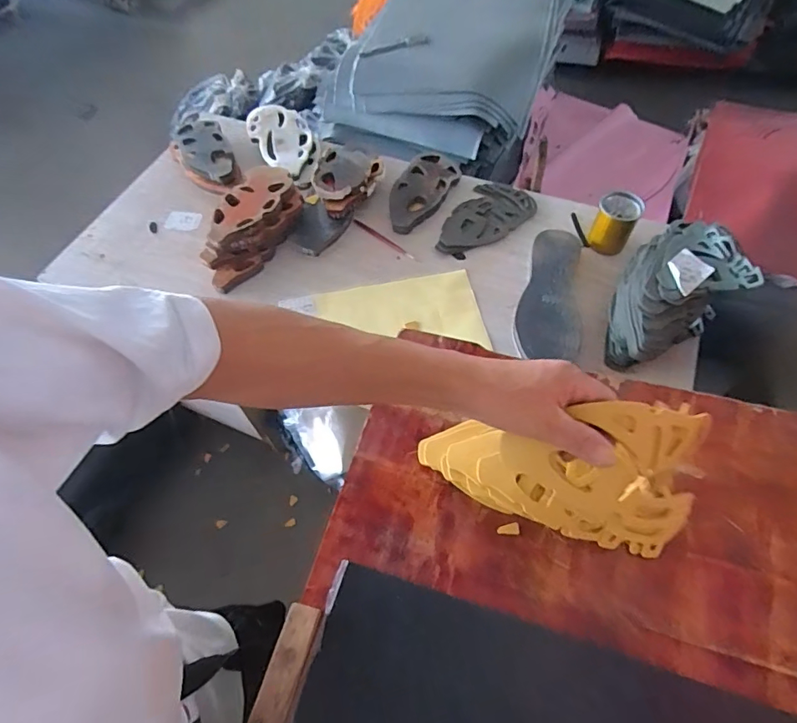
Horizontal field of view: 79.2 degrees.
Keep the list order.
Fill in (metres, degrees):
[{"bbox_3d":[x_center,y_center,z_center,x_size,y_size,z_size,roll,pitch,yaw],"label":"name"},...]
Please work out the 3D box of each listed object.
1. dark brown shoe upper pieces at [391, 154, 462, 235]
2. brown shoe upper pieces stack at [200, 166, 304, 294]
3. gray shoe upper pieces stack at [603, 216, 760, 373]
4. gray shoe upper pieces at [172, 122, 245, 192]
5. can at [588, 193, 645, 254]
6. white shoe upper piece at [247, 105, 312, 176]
[{"bbox_3d":[0.044,-0.353,0.998,0.108,0.020,0.219,23,63,16],"label":"dark brown shoe upper pieces"},{"bbox_3d":[-0.279,-0.256,0.922,0.124,0.100,0.229,27,64,18],"label":"brown shoe upper pieces stack"},{"bbox_3d":[0.423,-0.113,0.764,0.239,0.162,0.164,-32,63,-15],"label":"gray shoe upper pieces stack"},{"bbox_3d":[-0.427,-0.448,1.069,0.119,0.056,0.232,-24,61,-11],"label":"gray shoe upper pieces"},{"bbox_3d":[0.401,-0.258,0.897,0.076,0.094,0.068,26,64,17],"label":"can"},{"bbox_3d":[-0.261,-0.505,1.077,0.124,0.022,0.237,-23,61,-10],"label":"white shoe upper piece"}]

